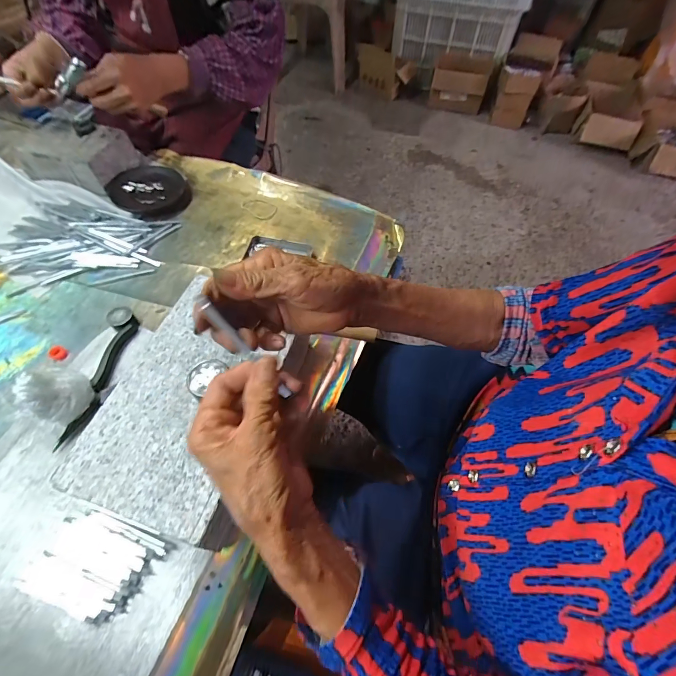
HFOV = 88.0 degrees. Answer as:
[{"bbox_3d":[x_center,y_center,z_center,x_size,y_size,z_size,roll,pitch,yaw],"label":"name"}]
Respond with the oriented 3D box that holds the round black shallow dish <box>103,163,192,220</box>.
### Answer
[{"bbox_3d":[-0.320,-0.249,0.598,0.123,0.027,0.129,0,56,0],"label":"round black shallow dish"}]

